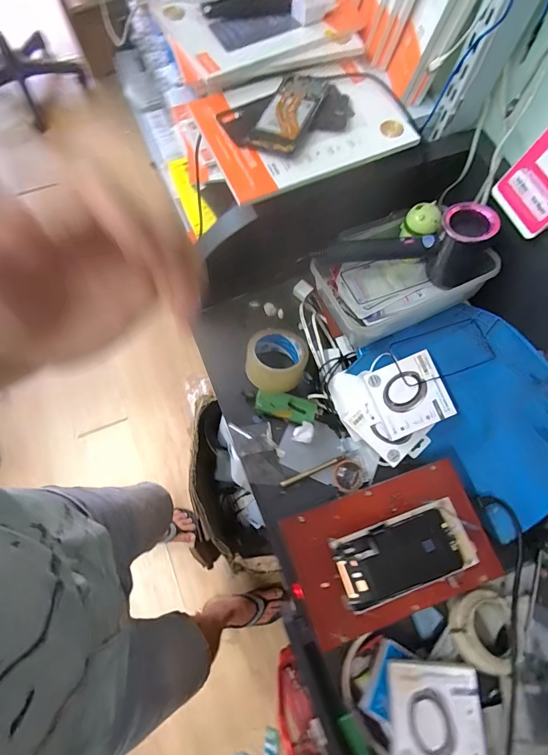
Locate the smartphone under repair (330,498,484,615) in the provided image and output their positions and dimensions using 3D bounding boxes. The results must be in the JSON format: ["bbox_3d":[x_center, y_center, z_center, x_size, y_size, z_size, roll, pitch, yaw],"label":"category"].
[{"bbox_3d":[0.155,0.210,0.450,0.160,0.011,0.080,-17,73,-7],"label":"smartphone under repair"}]

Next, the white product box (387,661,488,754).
[{"bbox_3d":[0.199,0.419,0.462,0.111,0.020,0.109,3,72,0],"label":"white product box"}]

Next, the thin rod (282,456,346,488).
[{"bbox_3d":[0.063,0.151,0.607,0.112,0.005,0.009,-22,74,-8],"label":"thin rod"}]

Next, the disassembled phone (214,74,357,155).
[{"bbox_3d":[0.021,-0.360,0.525,0.165,0.023,0.118,-29,75,-10],"label":"disassembled phone"}]

